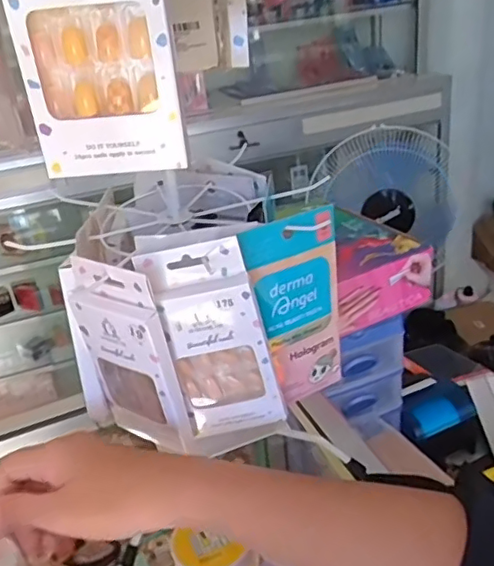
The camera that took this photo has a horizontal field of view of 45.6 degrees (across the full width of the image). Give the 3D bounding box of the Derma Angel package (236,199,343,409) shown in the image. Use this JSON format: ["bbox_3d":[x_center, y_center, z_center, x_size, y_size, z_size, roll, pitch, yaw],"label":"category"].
[{"bbox_3d":[0.035,0.021,0.415,0.072,0.137,0.013,-23,32,-28],"label":"Derma Angel package"}]

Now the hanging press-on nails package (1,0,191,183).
[{"bbox_3d":[-0.069,-0.118,0.253,0.069,0.142,0.014,-5,28,3],"label":"hanging press-on nails package"}]

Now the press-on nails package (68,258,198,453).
[{"bbox_3d":[-0.077,0.051,0.389,0.068,0.138,0.018,12,33,32],"label":"press-on nails package"}]

